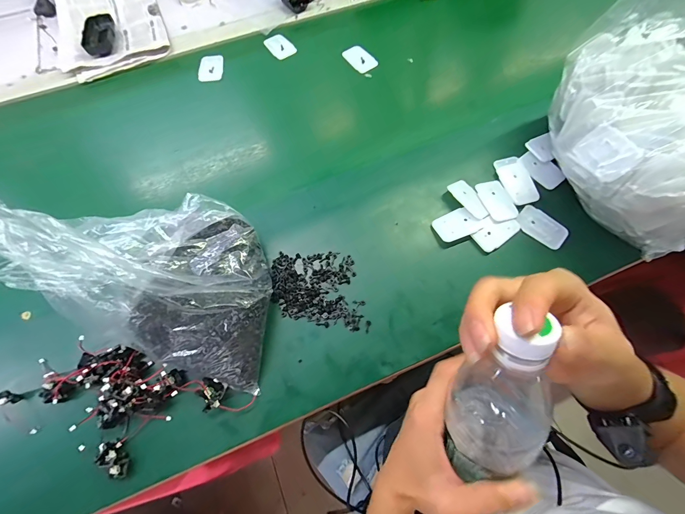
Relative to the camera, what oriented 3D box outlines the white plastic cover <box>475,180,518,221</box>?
[{"bbox_3d":[0.229,-0.085,0.448,0.043,0.005,0.067,-17,69,-5],"label":"white plastic cover"}]

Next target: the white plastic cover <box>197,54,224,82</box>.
[{"bbox_3d":[-0.252,-0.363,0.580,0.045,0.009,0.060,-3,68,0],"label":"white plastic cover"}]

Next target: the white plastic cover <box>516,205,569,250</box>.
[{"bbox_3d":[0.289,-0.045,0.438,0.069,0.010,0.042,37,73,15],"label":"white plastic cover"}]

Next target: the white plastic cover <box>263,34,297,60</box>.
[{"bbox_3d":[-0.124,-0.421,0.599,0.047,0.004,0.065,-32,71,-11],"label":"white plastic cover"}]

